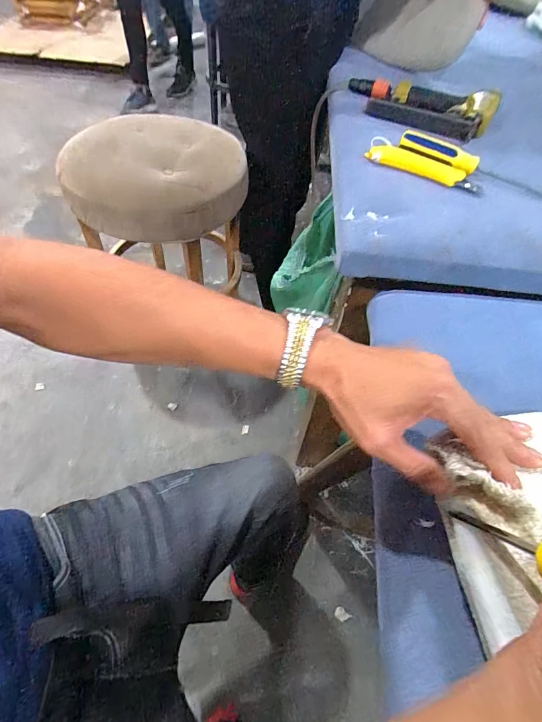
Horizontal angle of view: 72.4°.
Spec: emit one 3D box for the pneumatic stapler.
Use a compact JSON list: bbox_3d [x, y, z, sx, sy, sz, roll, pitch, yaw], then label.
[{"bbox_3d":[0.246,-0.434,0.620,0.249,0.039,0.126,20,55,9],"label":"pneumatic stapler"}]

